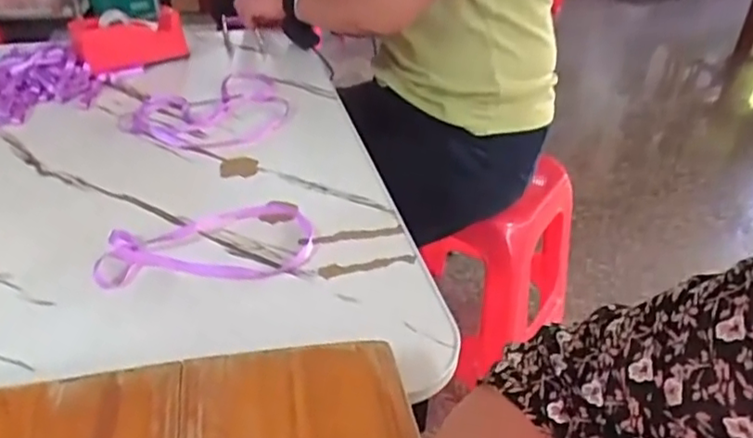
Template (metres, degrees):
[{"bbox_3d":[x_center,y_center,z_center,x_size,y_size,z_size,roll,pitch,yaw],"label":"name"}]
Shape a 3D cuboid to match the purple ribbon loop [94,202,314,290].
[{"bbox_3d":[-0.151,0.027,0.582,0.192,0.012,0.106,-14,37,-22],"label":"purple ribbon loop"}]

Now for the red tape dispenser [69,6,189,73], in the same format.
[{"bbox_3d":[-0.345,-0.256,0.909,0.145,0.071,0.030,-19,39,-27],"label":"red tape dispenser"}]

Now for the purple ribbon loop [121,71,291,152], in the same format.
[{"bbox_3d":[-0.202,-0.153,0.832,0.194,0.010,0.222,8,35,8],"label":"purple ribbon loop"}]

